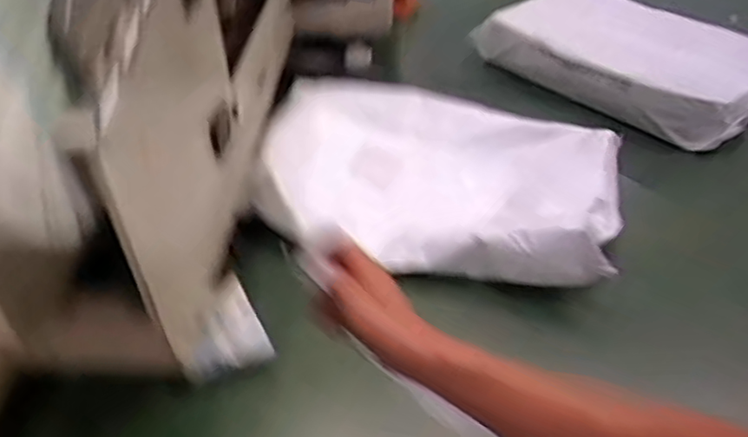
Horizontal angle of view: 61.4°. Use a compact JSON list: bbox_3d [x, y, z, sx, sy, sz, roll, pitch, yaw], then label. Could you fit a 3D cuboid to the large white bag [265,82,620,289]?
[{"bbox_3d":[0.129,-0.085,1.383,0.756,0.157,0.480,12,43,15],"label":"large white bag"}]

